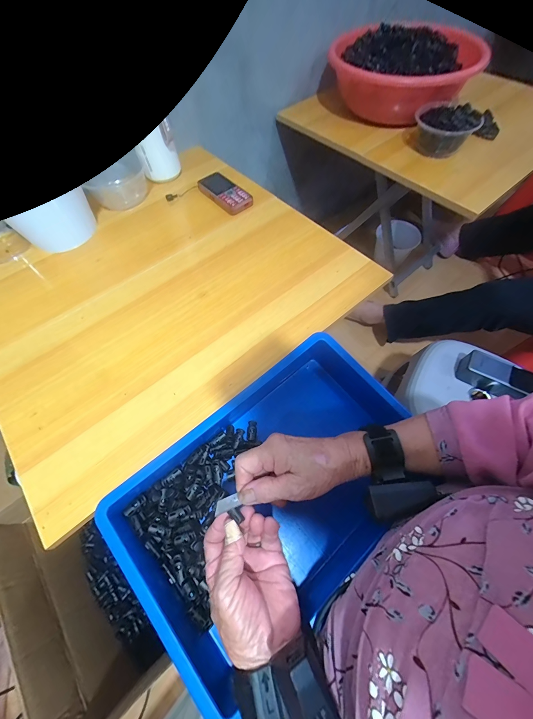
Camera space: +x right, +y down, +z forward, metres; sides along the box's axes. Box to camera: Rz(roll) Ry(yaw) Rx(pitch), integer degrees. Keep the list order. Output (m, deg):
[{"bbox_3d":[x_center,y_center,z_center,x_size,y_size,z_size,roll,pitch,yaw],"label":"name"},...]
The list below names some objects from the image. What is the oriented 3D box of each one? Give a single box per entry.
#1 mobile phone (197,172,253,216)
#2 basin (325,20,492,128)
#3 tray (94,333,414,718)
[{"bbox_3d":[-0.088,-0.352,0.584,0.061,0.018,0.132,-38,67,-16],"label":"mobile phone"},{"bbox_3d":[0.350,-0.744,0.723,0.340,0.112,0.374,-1,62,2],"label":"basin"},{"bbox_3d":[0.022,0.162,0.361,0.361,0.096,0.247,-38,67,-16],"label":"tray"}]

